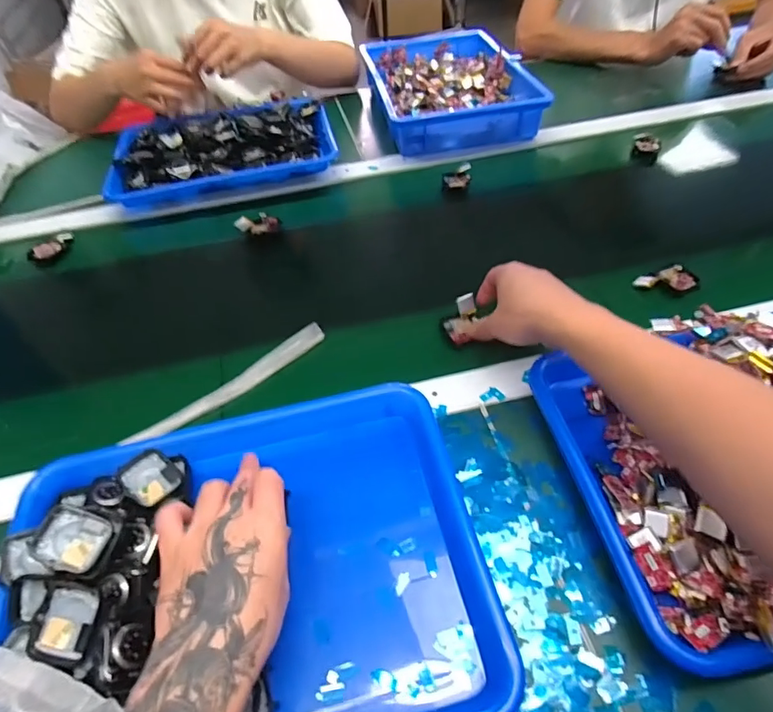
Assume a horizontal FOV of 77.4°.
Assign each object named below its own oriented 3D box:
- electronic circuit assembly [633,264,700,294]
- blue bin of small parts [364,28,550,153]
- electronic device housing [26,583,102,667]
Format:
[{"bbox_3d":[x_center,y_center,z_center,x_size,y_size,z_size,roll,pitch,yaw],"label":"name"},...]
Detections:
[{"bbox_3d":[0.310,-0.087,0.536,0.063,0.010,0.039,7,51,10],"label":"electronic circuit assembly"},{"bbox_3d":[0.102,-0.463,0.821,0.229,0.054,0.342,-8,50,-3],"label":"blue bin of small parts"},{"bbox_3d":[-0.197,0.165,0.298,0.038,0.016,0.041,-3,50,1],"label":"electronic device housing"}]

